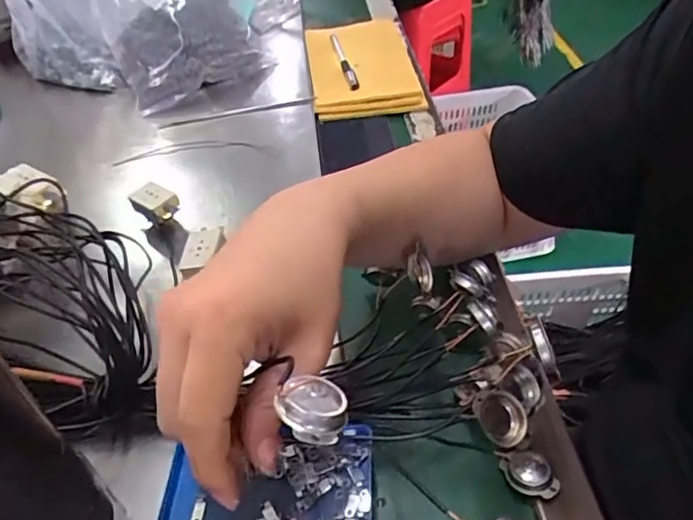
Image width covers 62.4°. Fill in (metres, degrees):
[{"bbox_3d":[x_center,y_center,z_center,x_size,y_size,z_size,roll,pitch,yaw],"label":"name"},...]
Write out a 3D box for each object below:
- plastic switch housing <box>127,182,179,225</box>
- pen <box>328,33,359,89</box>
[{"bbox_3d":[-0.160,-0.047,0.477,0.039,0.018,0.025,27,51,25],"label":"plastic switch housing"},{"bbox_3d":[-0.004,-0.257,0.729,0.014,0.012,0.155,-9,45,-7],"label":"pen"}]

